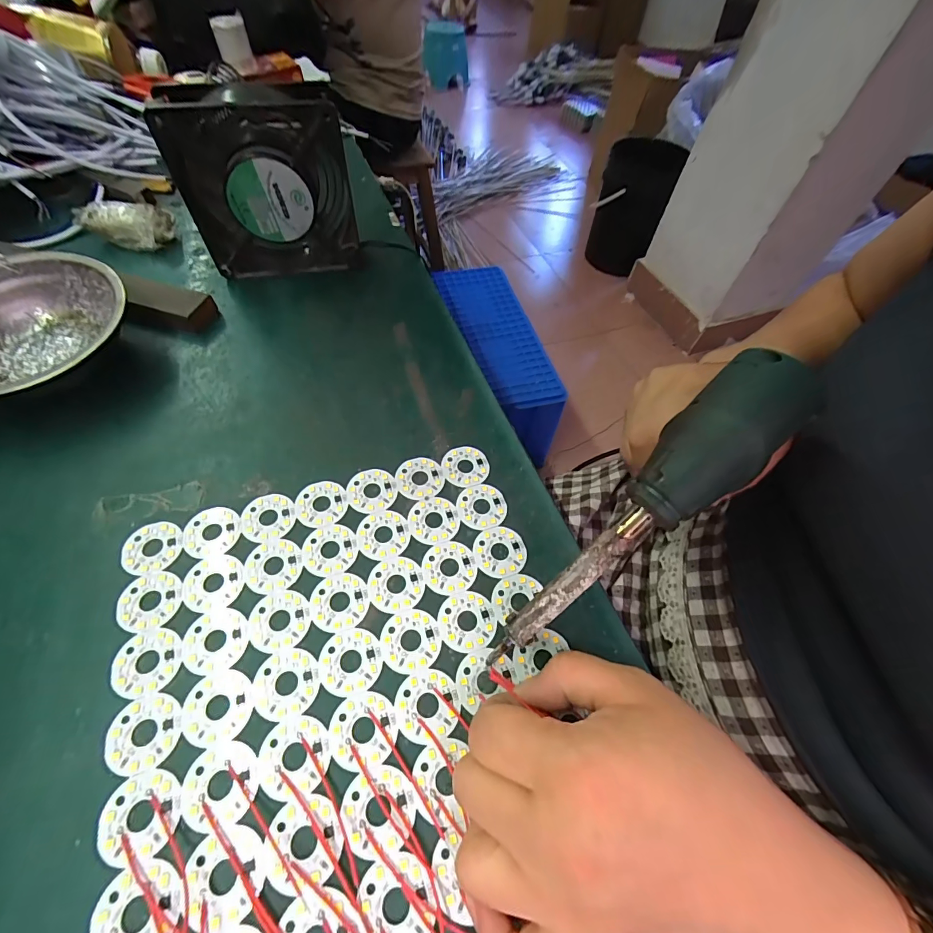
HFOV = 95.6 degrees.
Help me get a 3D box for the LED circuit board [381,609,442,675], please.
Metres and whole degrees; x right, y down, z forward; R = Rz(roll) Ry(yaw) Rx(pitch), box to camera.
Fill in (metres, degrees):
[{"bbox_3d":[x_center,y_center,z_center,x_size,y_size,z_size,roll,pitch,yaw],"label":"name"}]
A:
[{"bbox_3d":[-0.028,0.089,0.217,0.030,0.004,0.030,-4,57,-7],"label":"LED circuit board"}]

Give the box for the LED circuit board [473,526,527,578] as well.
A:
[{"bbox_3d":[0.020,0.049,0.246,0.030,0.004,0.030,1,57,-4],"label":"LED circuit board"}]

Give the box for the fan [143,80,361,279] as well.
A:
[{"bbox_3d":[-0.152,-0.217,0.333,0.122,0.123,0.043,-8,61,-7],"label":"fan"}]

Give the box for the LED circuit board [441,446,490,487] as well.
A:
[{"bbox_3d":[0.000,-0.001,0.277,0.030,0.004,0.030,-7,58,-9],"label":"LED circuit board"}]

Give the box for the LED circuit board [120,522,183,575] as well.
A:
[{"bbox_3d":[-0.176,0.044,0.235,0.030,0.004,0.030,-12,59,-12],"label":"LED circuit board"}]

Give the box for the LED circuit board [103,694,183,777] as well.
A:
[{"bbox_3d":[-0.145,0.119,0.189,0.030,0.004,0.030,-13,59,-13],"label":"LED circuit board"}]

